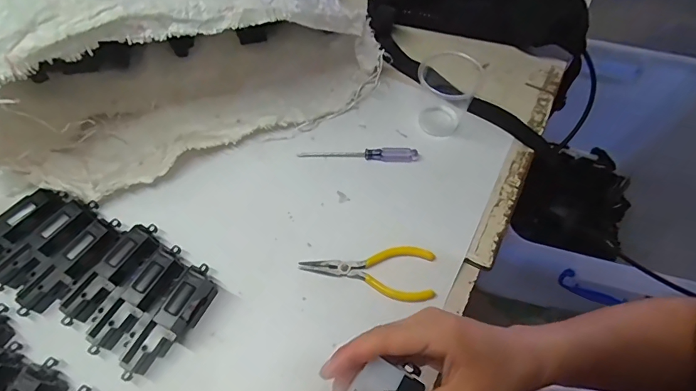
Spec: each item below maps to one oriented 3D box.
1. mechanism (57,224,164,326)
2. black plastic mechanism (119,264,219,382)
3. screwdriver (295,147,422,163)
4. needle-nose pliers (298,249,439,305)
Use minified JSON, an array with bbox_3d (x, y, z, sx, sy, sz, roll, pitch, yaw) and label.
[{"bbox_3d":[-0.215,0.070,0.372,0.033,0.033,0.105,35,65,18],"label":"mechanism"},{"bbox_3d":[-0.151,0.108,0.353,0.028,0.038,0.104,26,62,14],"label":"black plastic mechanism"},{"bbox_3d":[0.013,-0.046,0.451,0.129,0.012,0.014,1,59,0],"label":"screwdriver"},{"bbox_3d":[0.018,0.075,0.391,0.125,0.012,0.050,2,59,0],"label":"needle-nose pliers"}]

